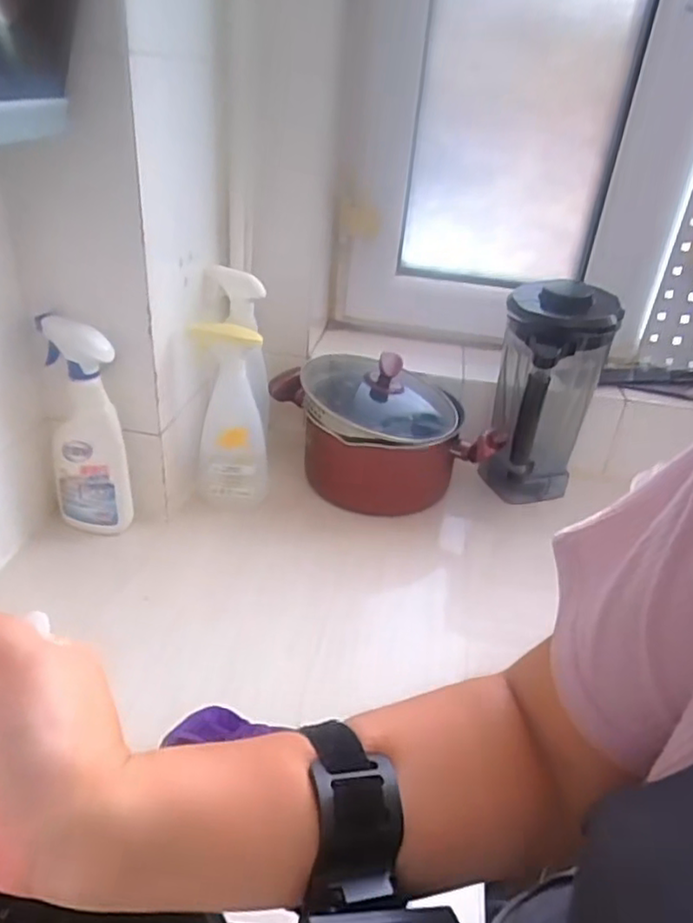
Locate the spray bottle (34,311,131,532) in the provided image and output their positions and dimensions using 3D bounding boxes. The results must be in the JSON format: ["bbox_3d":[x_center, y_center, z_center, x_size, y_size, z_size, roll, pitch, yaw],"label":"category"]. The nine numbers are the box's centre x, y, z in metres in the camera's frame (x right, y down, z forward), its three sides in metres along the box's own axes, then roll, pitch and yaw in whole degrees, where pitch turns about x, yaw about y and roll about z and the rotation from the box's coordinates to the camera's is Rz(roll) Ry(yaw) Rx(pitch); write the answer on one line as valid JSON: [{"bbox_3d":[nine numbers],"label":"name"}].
[{"bbox_3d":[-0.321,-0.041,0.795,0.083,0.260,0.084,-11,35,-26],"label":"spray bottle"}]

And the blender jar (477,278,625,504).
[{"bbox_3d":[0.273,-0.085,0.911,0.135,0.301,0.179,16,32,17],"label":"blender jar"}]

